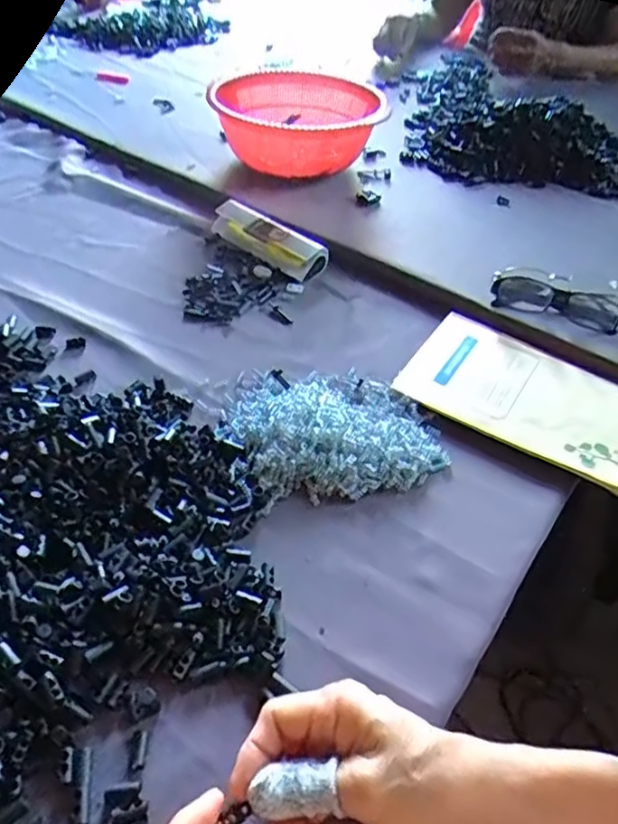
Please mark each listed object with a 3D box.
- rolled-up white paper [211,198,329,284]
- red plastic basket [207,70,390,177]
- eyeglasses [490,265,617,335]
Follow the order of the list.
[{"bbox_3d":[-0.048,-0.205,0.707,0.154,0.031,0.047,34,52,27],"label":"rolled-up white paper"},{"bbox_3d":[-0.007,-0.397,0.838,0.203,0.093,0.231,21,48,17],"label":"red plastic basket"},{"bbox_3d":[0.260,-0.121,0.635,0.129,0.034,0.064,17,46,14],"label":"eyeglasses"}]

